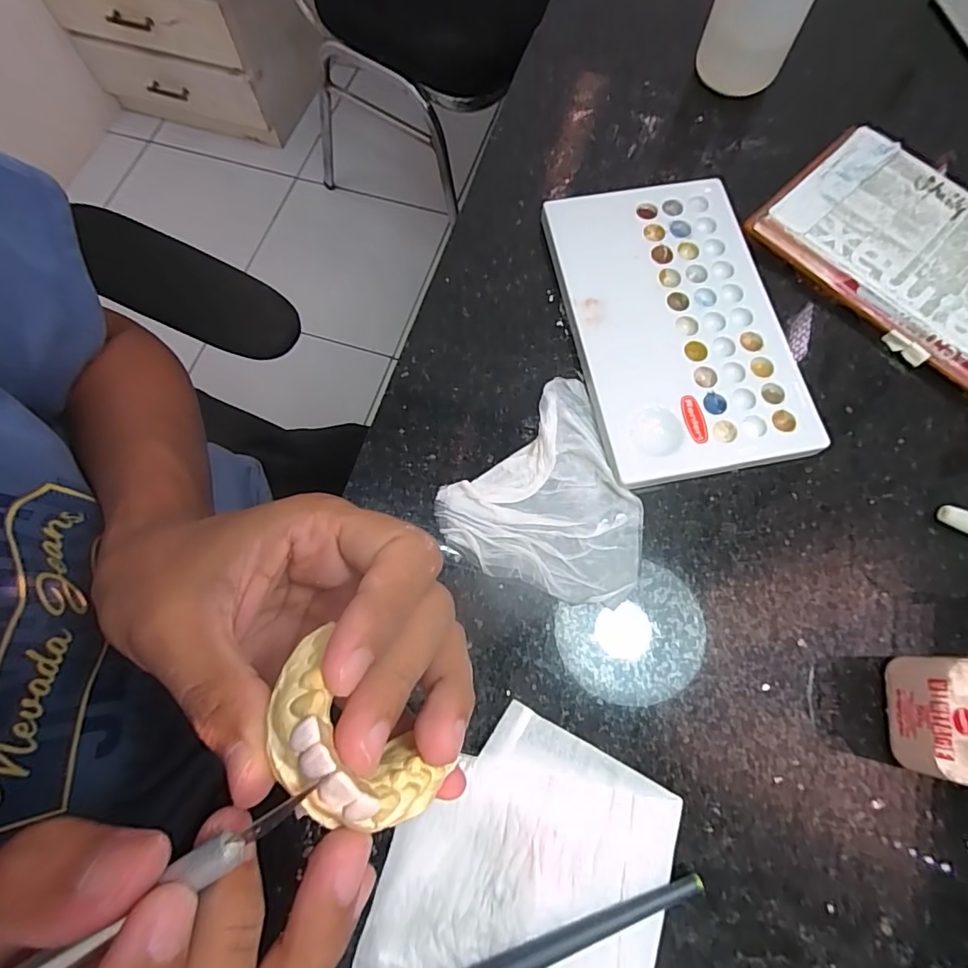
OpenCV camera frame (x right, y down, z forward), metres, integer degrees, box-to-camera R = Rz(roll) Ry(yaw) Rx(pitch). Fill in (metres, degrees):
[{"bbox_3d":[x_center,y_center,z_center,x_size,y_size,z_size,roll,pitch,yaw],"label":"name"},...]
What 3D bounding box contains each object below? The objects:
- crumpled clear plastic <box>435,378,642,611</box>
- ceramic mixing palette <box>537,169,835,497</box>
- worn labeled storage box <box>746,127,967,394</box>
[{"bbox_3d":[0.034,0.008,0.225,0.083,0.010,0.090,38,76,11],"label":"crumpled clear plastic"},{"bbox_3d":[0.089,-0.076,0.250,0.093,0.013,0.152,-10,72,-3],"label":"ceramic mixing palette"},{"bbox_3d":[0.218,-0.108,0.257,0.090,0.016,0.149,-42,76,-12],"label":"worn labeled storage box"}]

